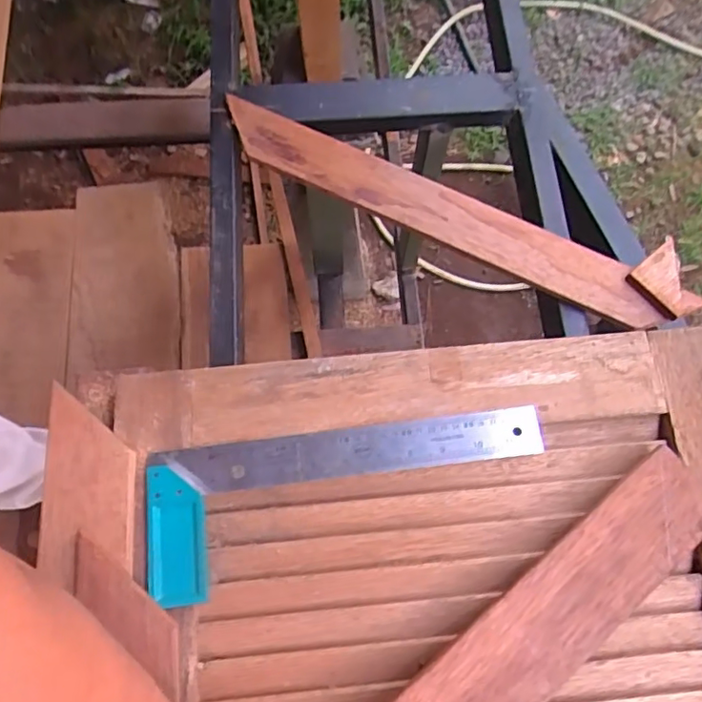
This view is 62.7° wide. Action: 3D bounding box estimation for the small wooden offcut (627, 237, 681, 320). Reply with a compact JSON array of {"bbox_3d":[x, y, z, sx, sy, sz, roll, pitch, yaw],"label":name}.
[{"bbox_3d":[0.331,-0.076,0.597,0.067,0.013,0.061,-39,76,-12],"label":"small wooden offcut"}]

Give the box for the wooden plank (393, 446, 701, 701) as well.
[{"bbox_3d":[0.034,0.261,0.361,0.568,0.007,0.063,-36,73,-14],"label":"wooden plank"}]

